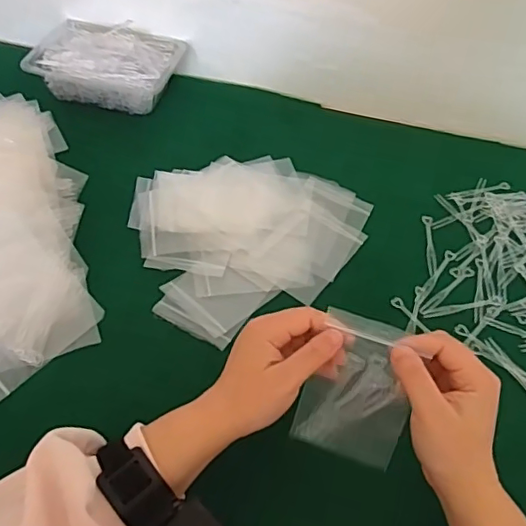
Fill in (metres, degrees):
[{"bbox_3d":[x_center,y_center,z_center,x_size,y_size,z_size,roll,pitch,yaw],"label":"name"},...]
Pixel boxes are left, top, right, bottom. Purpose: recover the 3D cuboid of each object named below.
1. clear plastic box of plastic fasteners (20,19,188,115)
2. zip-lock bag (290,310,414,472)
[{"bbox_3d":[-0.200,-0.258,0.733,0.180,0.050,0.113,10,53,3],"label":"clear plastic box of plastic fasteners"},{"bbox_3d":[0.073,0.100,0.428,0.078,0.115,0.012,18,19,8],"label":"zip-lock bag"}]

